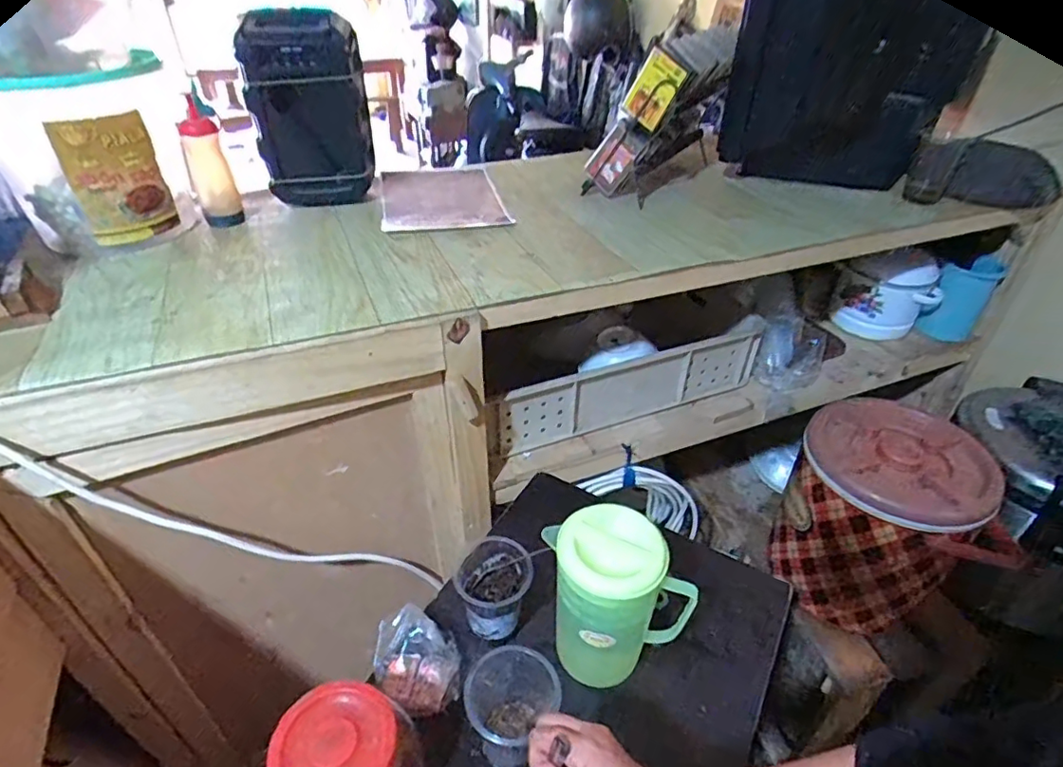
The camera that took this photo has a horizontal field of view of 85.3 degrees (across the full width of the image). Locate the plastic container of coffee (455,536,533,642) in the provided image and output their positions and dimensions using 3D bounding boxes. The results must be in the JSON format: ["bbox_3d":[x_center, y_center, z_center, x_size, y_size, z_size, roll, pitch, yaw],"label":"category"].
[{"bbox_3d":[-0.044,0.237,0.671,0.083,0.082,0.083,-1,39,-4],"label":"plastic container of coffee"}]

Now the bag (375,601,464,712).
[{"bbox_3d":[-0.128,0.312,0.652,0.103,0.046,0.082,19,42,20],"label":"bag"}]

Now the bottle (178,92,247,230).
[{"bbox_3d":[-0.507,-0.344,0.913,0.051,0.181,0.054,31,46,31],"label":"bottle"}]

